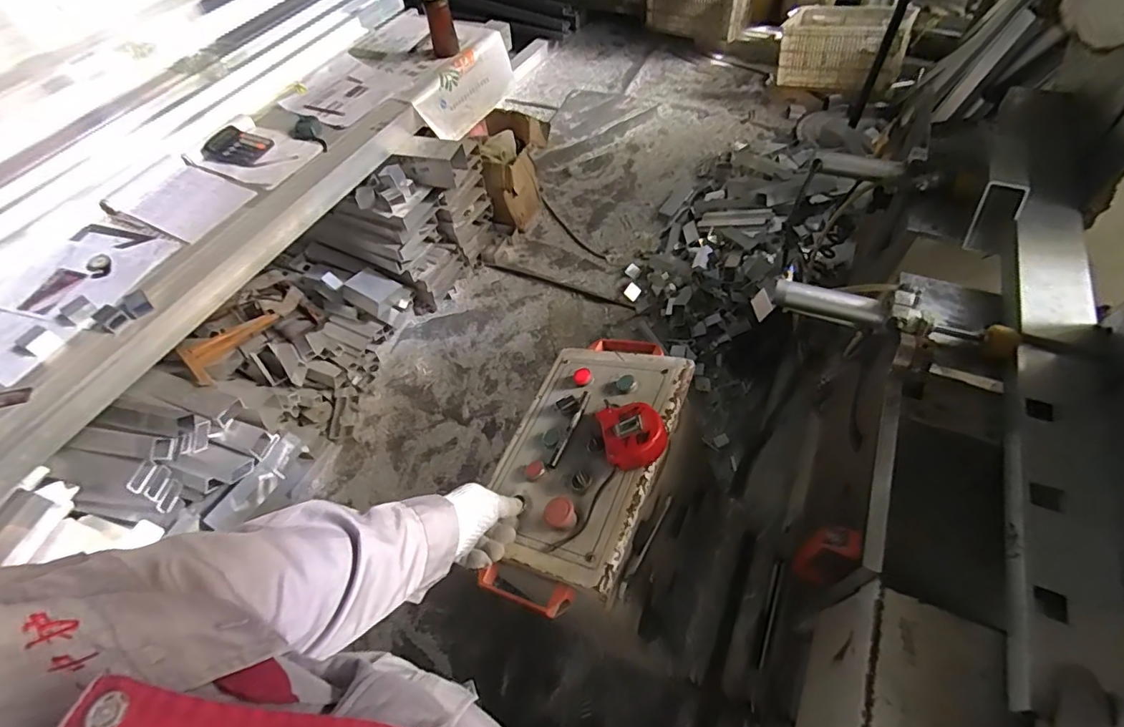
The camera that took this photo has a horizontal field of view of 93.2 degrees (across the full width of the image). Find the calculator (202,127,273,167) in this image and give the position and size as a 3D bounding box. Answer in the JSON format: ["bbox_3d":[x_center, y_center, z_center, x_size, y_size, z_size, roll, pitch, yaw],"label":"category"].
[{"bbox_3d":[-0.917,-0.617,1.507,0.170,0.034,0.140,7,56,9],"label":"calculator"}]

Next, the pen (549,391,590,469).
[{"bbox_3d":[0.013,0.095,0.780,0.015,0.009,0.132,19,59,17],"label":"pen"}]

